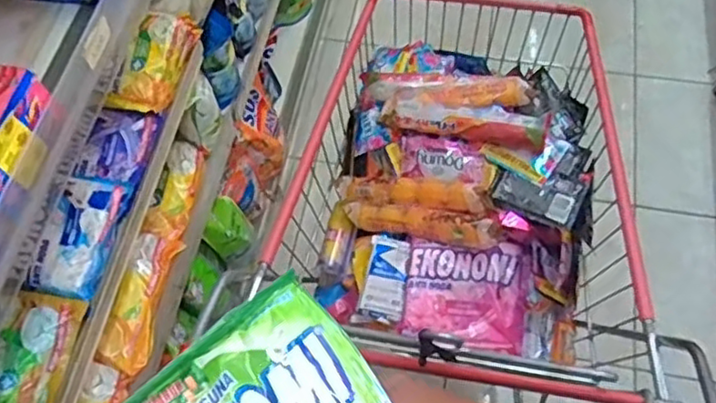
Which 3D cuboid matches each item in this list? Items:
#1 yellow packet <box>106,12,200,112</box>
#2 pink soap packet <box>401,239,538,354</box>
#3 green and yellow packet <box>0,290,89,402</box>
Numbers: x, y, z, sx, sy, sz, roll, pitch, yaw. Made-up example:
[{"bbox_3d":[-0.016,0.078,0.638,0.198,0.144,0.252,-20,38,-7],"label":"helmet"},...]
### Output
[{"bbox_3d":[-0.298,-0.203,0.960,0.070,0.046,0.174,10,64,8],"label":"yellow packet"},{"bbox_3d":[0.140,0.117,0.831,0.158,0.050,0.134,6,63,6],"label":"pink soap packet"},{"bbox_3d":[-0.387,0.187,0.765,0.085,0.030,0.158,9,64,7],"label":"green and yellow packet"}]

